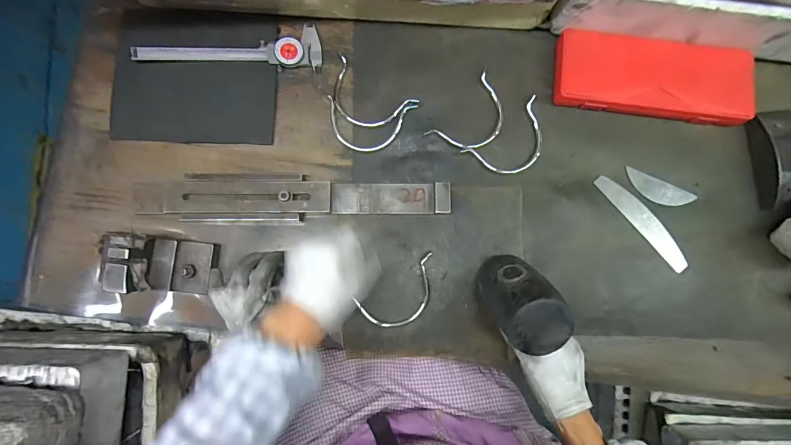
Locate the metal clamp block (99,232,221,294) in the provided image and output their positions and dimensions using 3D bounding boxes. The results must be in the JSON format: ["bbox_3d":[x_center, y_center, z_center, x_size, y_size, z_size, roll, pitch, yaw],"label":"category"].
[{"bbox_3d":[-0.267,0.050,0.434,0.091,0.075,0.061,8,85,-1],"label":"metal clamp block"}]

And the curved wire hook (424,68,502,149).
[{"bbox_3d":[0.105,-0.136,0.493,0.070,0.011,0.115,42,85,2],"label":"curved wire hook"}]

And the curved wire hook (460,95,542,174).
[{"bbox_3d":[0.155,-0.103,0.491,0.120,0.007,0.069,-38,87,-4],"label":"curved wire hook"}]

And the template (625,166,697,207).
[{"bbox_3d":[0.350,-0.042,0.499,0.096,0.004,0.030,22,85,0],"label":"template"}]

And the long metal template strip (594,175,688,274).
[{"bbox_3d":[0.326,-0.002,0.494,0.029,0.008,0.156,-41,87,0],"label":"long metal template strip"}]

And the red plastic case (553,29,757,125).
[{"bbox_3d":[0.336,-0.189,0.491,0.249,0.033,0.094,7,85,-1],"label":"red plastic case"}]

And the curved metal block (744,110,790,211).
[{"bbox_3d":[0.505,-0.083,0.486,0.056,0.031,0.124,-7,85,-2],"label":"curved metal block"}]

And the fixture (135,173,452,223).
[{"bbox_3d":[-0.128,-0.030,0.468,0.385,0.024,0.058,0,85,-2],"label":"fixture"}]

